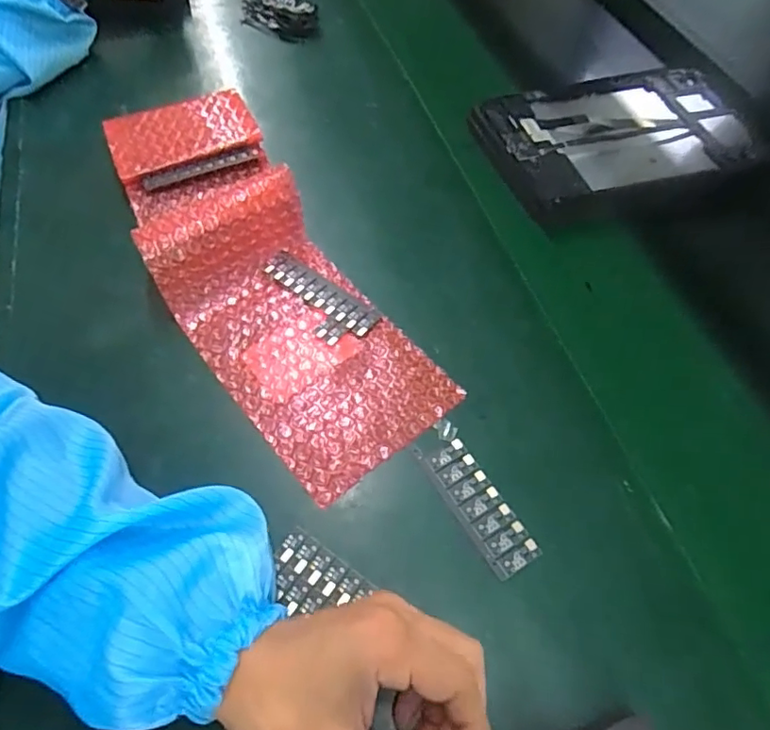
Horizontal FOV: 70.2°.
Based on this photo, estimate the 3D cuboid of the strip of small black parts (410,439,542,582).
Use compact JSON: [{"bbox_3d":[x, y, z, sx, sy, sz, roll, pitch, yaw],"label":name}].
[{"bbox_3d":[0.054,0.080,0.325,0.029,0.004,0.088,-26,64,-17],"label":"strip of small black parts"}]

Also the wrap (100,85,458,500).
[{"bbox_3d":[-0.105,-0.092,0.407,0.136,0.046,0.393,-28,64,-17],"label":"wrap"}]

